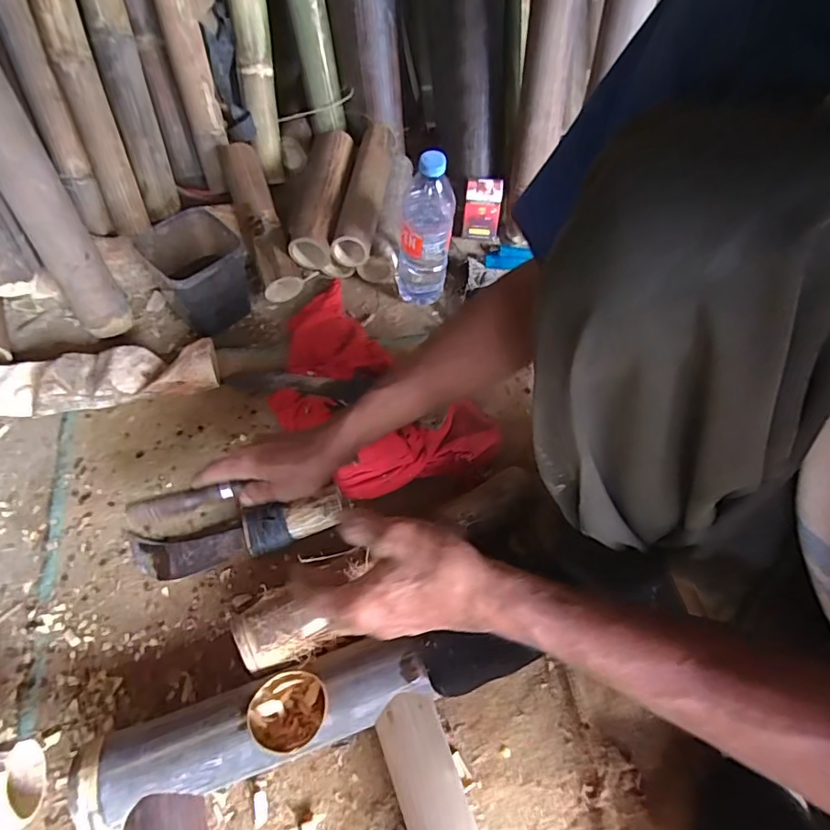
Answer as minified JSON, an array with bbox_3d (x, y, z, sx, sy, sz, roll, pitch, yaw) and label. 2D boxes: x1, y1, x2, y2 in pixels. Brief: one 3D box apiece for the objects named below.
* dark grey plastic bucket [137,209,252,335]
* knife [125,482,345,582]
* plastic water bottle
[{"bbox_3d":[-0.290,-0.190,0.715,0.110,0.116,0.116,-34,67,-22],"label":"dark grey plastic bucket"},{"bbox_3d":[-0.199,0.133,0.584,0.235,0.046,0.055,-10,60,-10],"label":"knife"},{"bbox_3d":[0.014,-0.249,0.720,0.069,0.239,0.062,5,57,-1],"label":"plastic water bottle"}]

